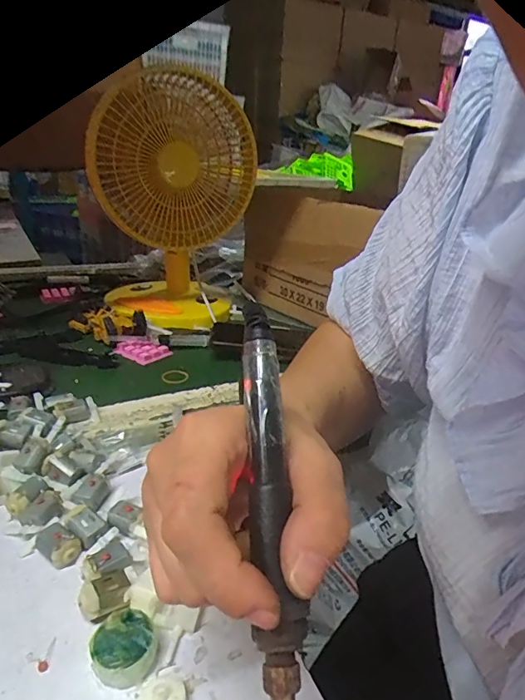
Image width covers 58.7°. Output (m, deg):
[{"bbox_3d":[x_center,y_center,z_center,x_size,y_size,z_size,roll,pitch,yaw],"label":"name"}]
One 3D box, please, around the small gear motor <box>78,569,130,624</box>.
[{"bbox_3d":[-0.092,0.143,0.272,0.027,0.017,0.022,-7,26,-23],"label":"small gear motor"}]

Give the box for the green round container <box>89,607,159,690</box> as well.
[{"bbox_3d":[-0.073,0.156,0.247,0.032,0.016,0.033,4,24,-2],"label":"green round container"}]

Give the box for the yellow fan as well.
[{"bbox_3d":[-0.122,-0.210,0.655,0.210,0.297,0.169,-1,24,-12],"label":"yellow fan"}]

